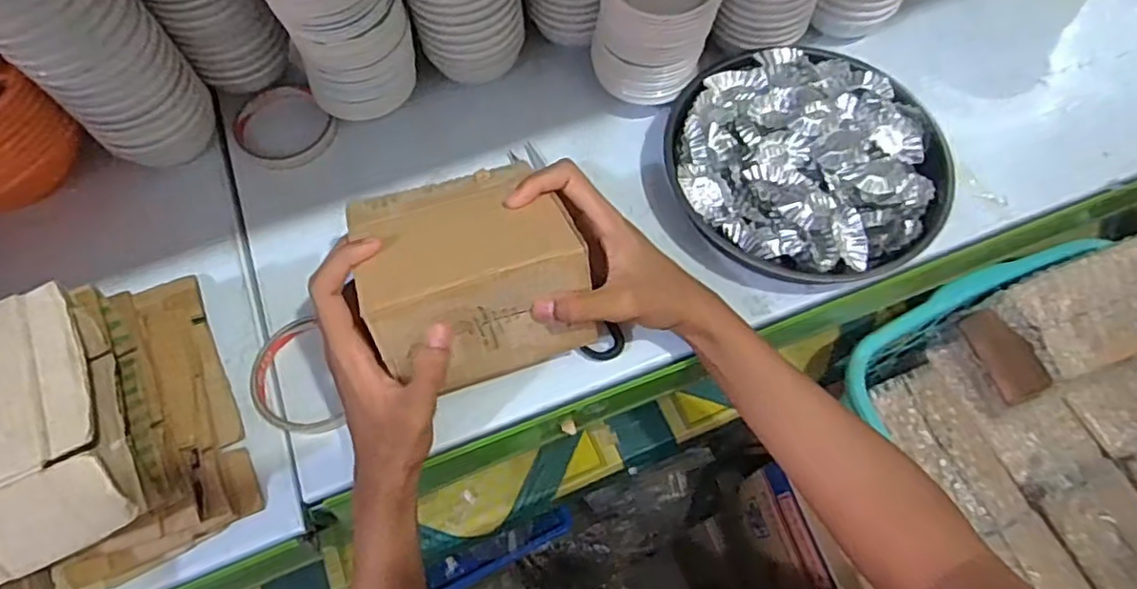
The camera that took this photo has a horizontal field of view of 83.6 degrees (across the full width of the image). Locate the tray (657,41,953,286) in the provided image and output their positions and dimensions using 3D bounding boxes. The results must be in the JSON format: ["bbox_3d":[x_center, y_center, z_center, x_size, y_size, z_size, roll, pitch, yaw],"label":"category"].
[{"bbox_3d":[0.184,-0.103,0.503,0.206,0.051,0.196,0,65,0],"label":"tray"}]

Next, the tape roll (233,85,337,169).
[{"bbox_3d":[-0.247,-0.146,0.545,0.075,0.014,0.089,-37,71,-16],"label":"tape roll"}]

